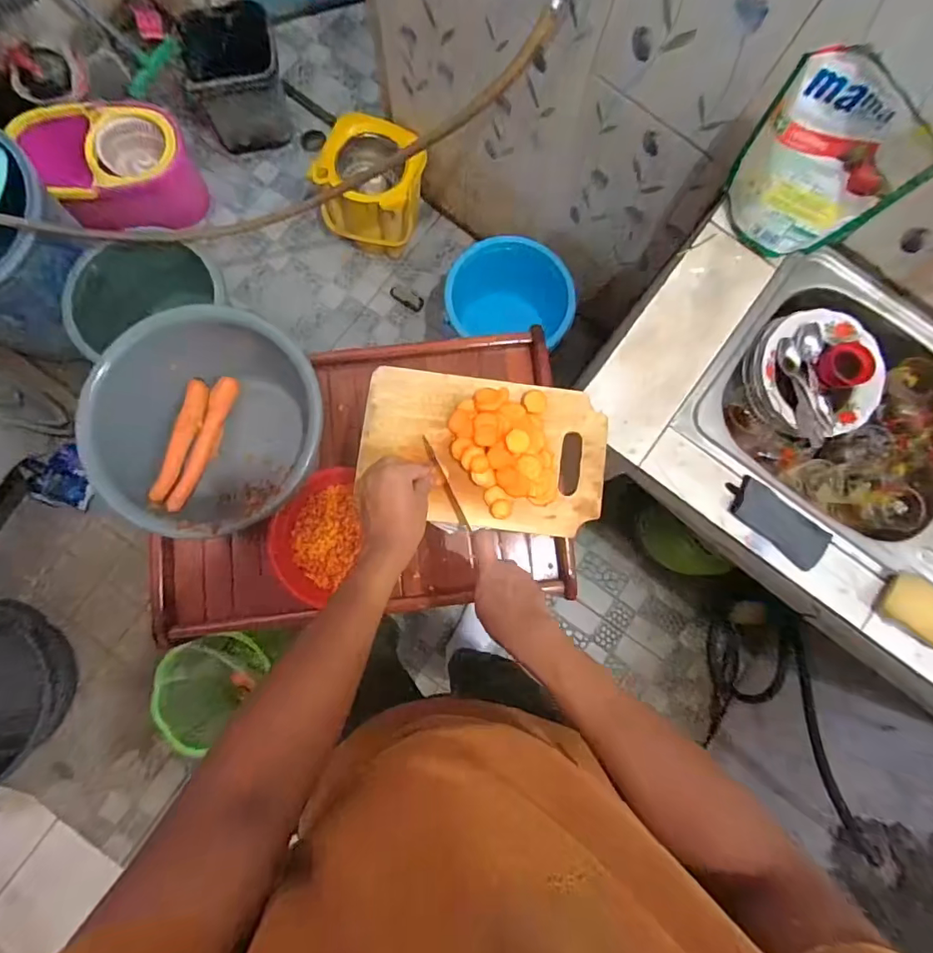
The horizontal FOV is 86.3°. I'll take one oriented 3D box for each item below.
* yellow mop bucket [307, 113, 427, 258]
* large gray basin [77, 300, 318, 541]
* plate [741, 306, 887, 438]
[{"bbox_3d":[-0.249,-0.775,1.355,0.265,0.265,0.230,19,82,0],"label":"yellow mop bucket"},{"bbox_3d":[-0.350,-0.072,0.730,0.289,0.168,0.287,0,83,-3],"label":"large gray basin"},{"bbox_3d":[0.565,-0.167,0.806,0.210,0.036,0.202,0,83,-3],"label":"plate"}]

